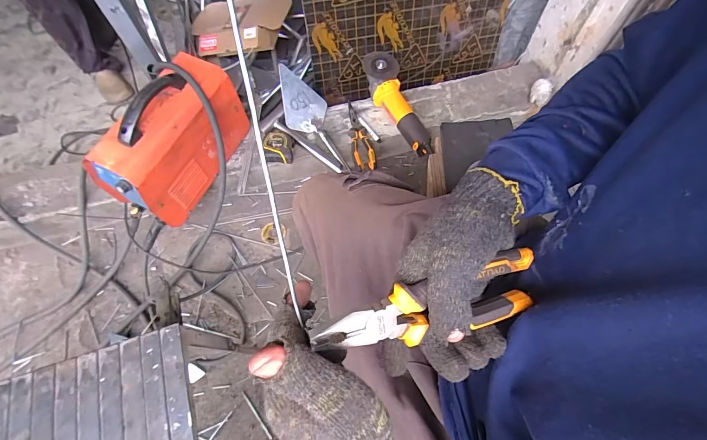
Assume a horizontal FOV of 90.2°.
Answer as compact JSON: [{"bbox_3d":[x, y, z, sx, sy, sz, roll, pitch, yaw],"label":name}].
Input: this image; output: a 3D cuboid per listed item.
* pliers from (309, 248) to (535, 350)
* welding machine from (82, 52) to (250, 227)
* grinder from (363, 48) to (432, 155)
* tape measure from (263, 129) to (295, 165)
[{"bbox_3d":[0.062,0.071,0.286,0.191,0.018,0.055,-13,109,-15],"label":"pliers"},{"bbox_3d":[-0.402,-0.181,0.777,0.148,0.225,0.313,23,67,11],"label":"welding machine"},{"bbox_3d":[0.123,-0.300,0.919,0.099,0.076,0.313,-25,84,-11],"label":"grinder"},{"bbox_3d":[-0.186,-0.188,0.881,0.069,0.036,0.093,-4,65,-1],"label":"tape measure"}]

